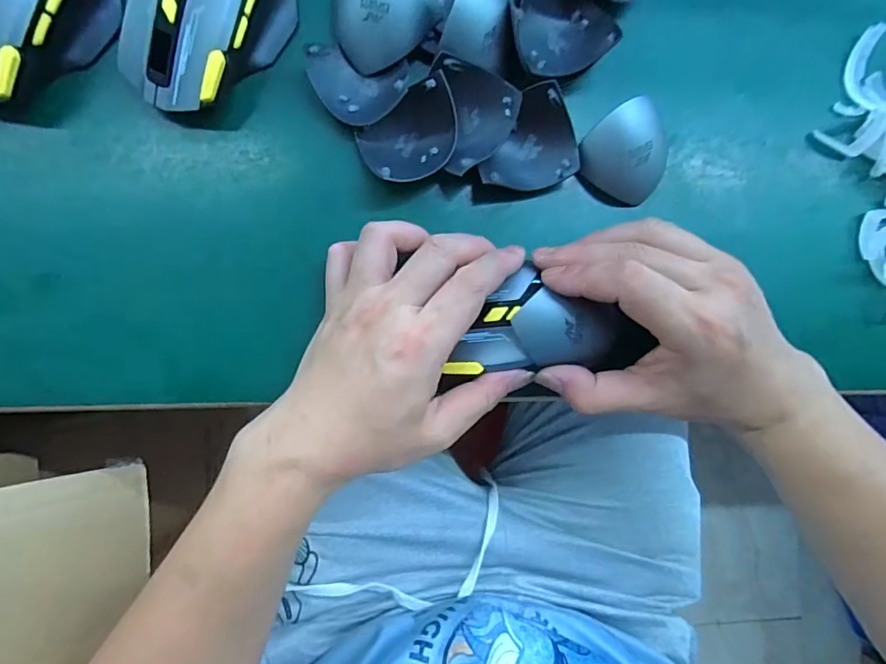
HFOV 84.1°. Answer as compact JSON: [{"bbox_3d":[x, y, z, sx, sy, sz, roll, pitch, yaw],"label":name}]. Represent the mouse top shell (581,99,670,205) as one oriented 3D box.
[{"bbox_3d":[0.113,-0.106,0.300,0.048,0.025,0.052,-39,93,-5],"label":"mouse top shell"}]

